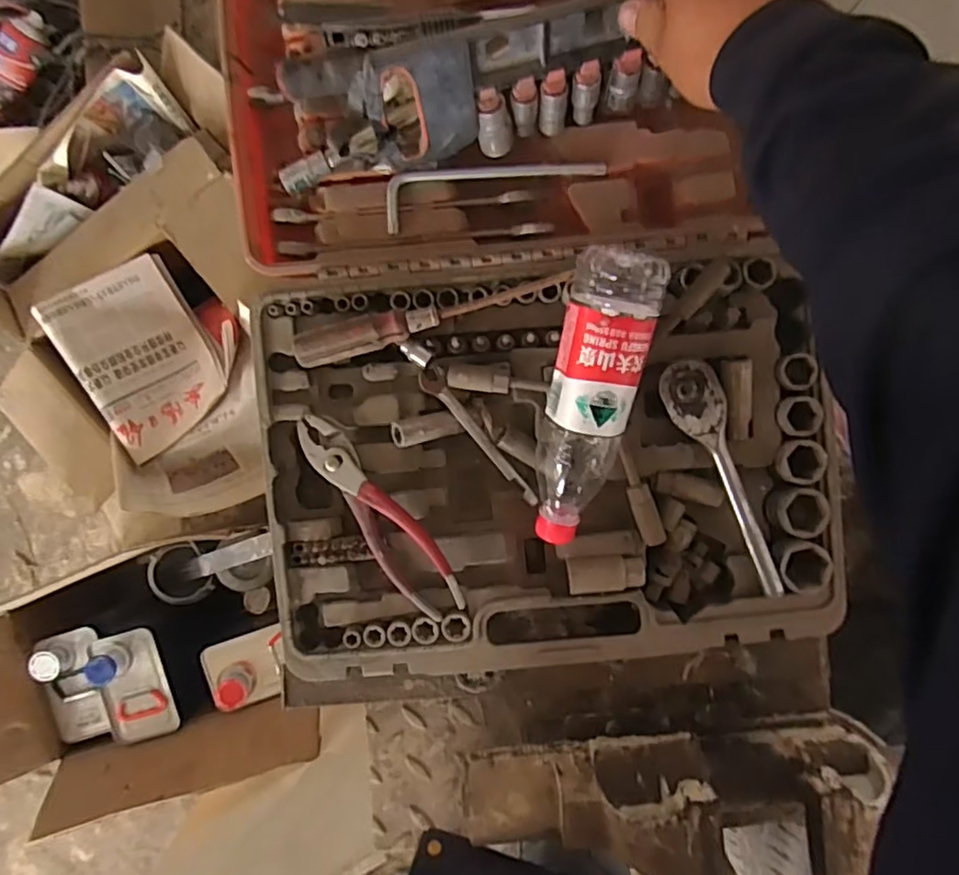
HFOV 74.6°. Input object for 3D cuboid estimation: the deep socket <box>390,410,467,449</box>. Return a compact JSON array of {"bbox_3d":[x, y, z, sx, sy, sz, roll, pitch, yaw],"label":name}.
[{"bbox_3d":[-0.043,-0.007,0.510,0.058,0.017,0.021,-12,95,-25],"label":"deep socket"}]

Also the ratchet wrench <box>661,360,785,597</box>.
[{"bbox_3d":[0.198,0.032,0.495,0.042,0.025,0.198,-25,92,1],"label":"ratchet wrench"}]

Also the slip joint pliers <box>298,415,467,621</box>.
[{"bbox_3d":[-0.082,0.062,0.502,0.045,0.022,0.190,-37,92,1],"label":"slip joint pliers"}]

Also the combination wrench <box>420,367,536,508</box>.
[{"bbox_3d":[0.000,0.000,0.516,0.019,0.014,0.140,-40,92,1],"label":"combination wrench"}]

